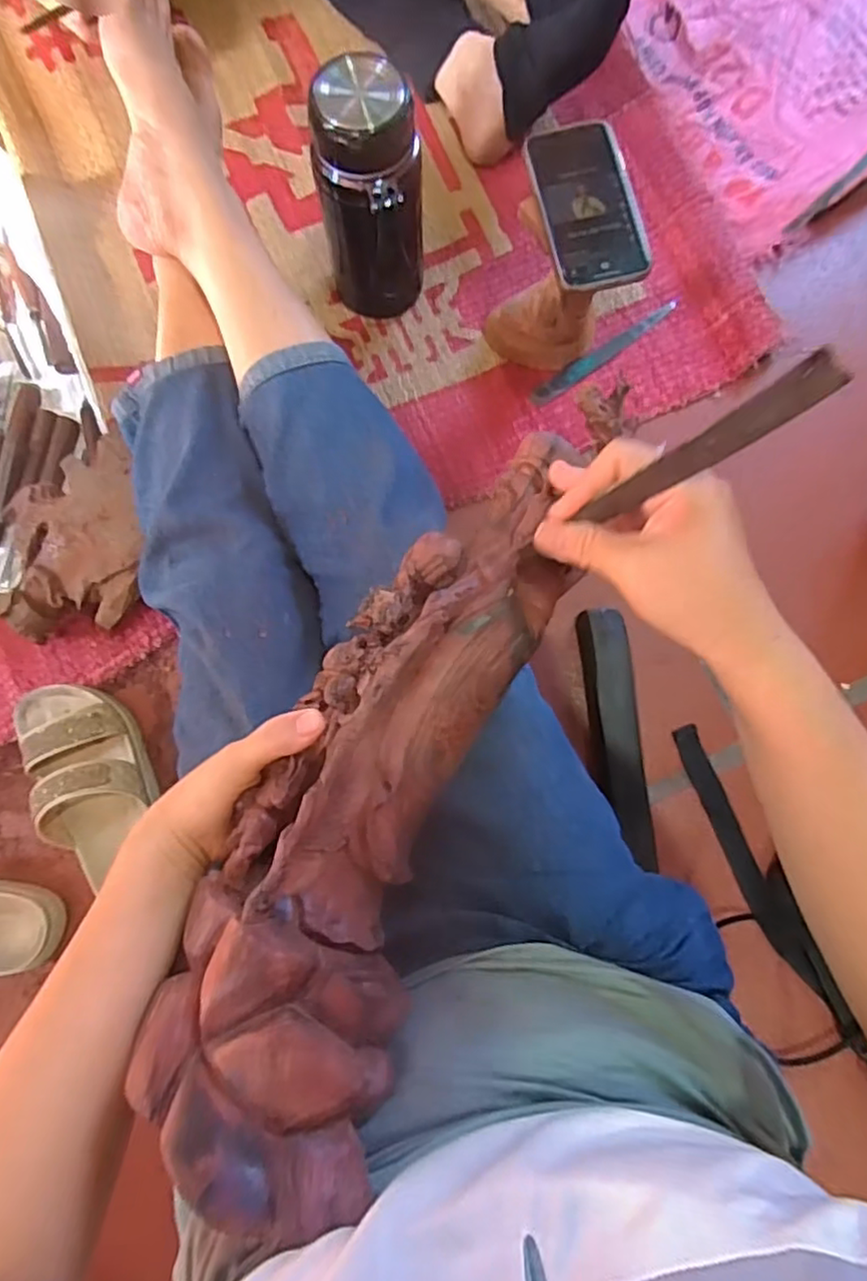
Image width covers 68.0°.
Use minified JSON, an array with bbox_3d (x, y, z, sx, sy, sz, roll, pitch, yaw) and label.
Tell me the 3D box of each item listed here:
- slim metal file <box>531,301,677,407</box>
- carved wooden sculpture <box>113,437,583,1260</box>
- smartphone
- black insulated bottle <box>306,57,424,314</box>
[{"bbox_3d":[0.186,-0.317,0.707,0.195,0.010,0.020,-38,93,-7],"label":"slim metal file"},{"bbox_3d":[-0.022,0.059,0.346,0.115,0.078,0.386,23,69,3],"label":"carved wooden sculpture"},{"bbox_3d":[0.127,-0.362,0.535,0.078,0.014,0.143,-11,79,-3],"label":"smartphone"},{"bbox_3d":[-0.057,-0.402,0.611,0.092,0.221,0.087,-2,80,-1],"label":"black insulated bottle"}]

